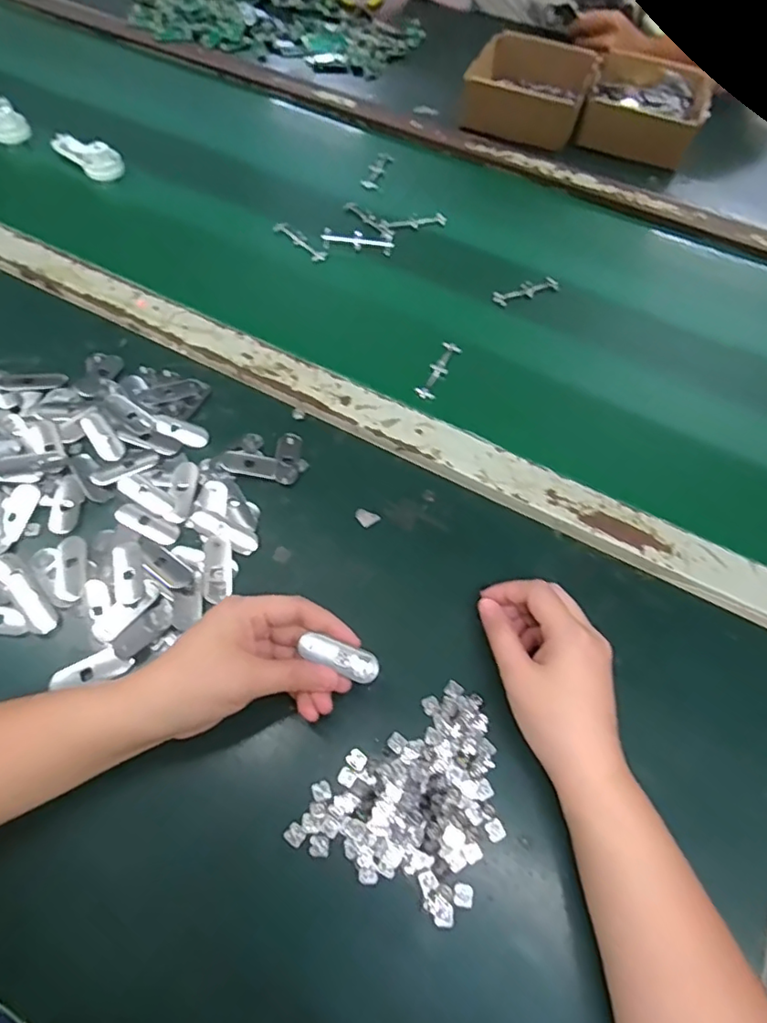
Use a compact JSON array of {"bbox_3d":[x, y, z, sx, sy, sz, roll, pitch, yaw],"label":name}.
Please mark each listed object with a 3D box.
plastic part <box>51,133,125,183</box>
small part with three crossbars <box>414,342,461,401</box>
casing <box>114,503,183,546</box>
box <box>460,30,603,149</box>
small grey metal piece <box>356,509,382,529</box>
[{"bbox_3d":[-0.338,-0.409,0.646,0.088,0.034,0.042,39,67,17],"label":"plastic part"},{"bbox_3d":[0.051,-0.129,0.519,0.017,0.010,0.073,25,63,11],"label":"small part with three crossbars"},{"bbox_3d":[-0.176,0.009,0.420,0.051,0.004,0.018,24,63,10],"label":"casing"},{"bbox_3d":[0.187,-0.549,0.735,0.149,0.058,0.174,17,60,6],"label":"box"},{"bbox_3d":[-0.012,0.003,0.435,0.015,0.004,0.016,-36,69,-20],"label":"small grey metal piece"}]

